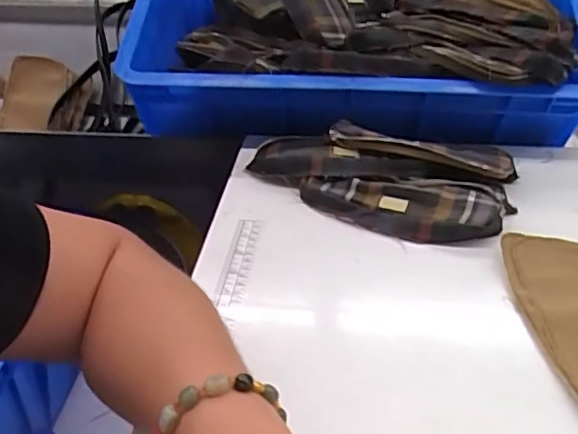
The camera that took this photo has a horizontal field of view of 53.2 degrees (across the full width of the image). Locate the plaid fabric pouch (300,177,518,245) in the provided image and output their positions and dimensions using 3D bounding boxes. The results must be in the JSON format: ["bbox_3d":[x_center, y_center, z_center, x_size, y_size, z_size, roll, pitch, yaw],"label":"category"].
[{"bbox_3d":[0.106,-0.009,0.532,0.188,0.024,0.073,5,35,8],"label":"plaid fabric pouch"}]

